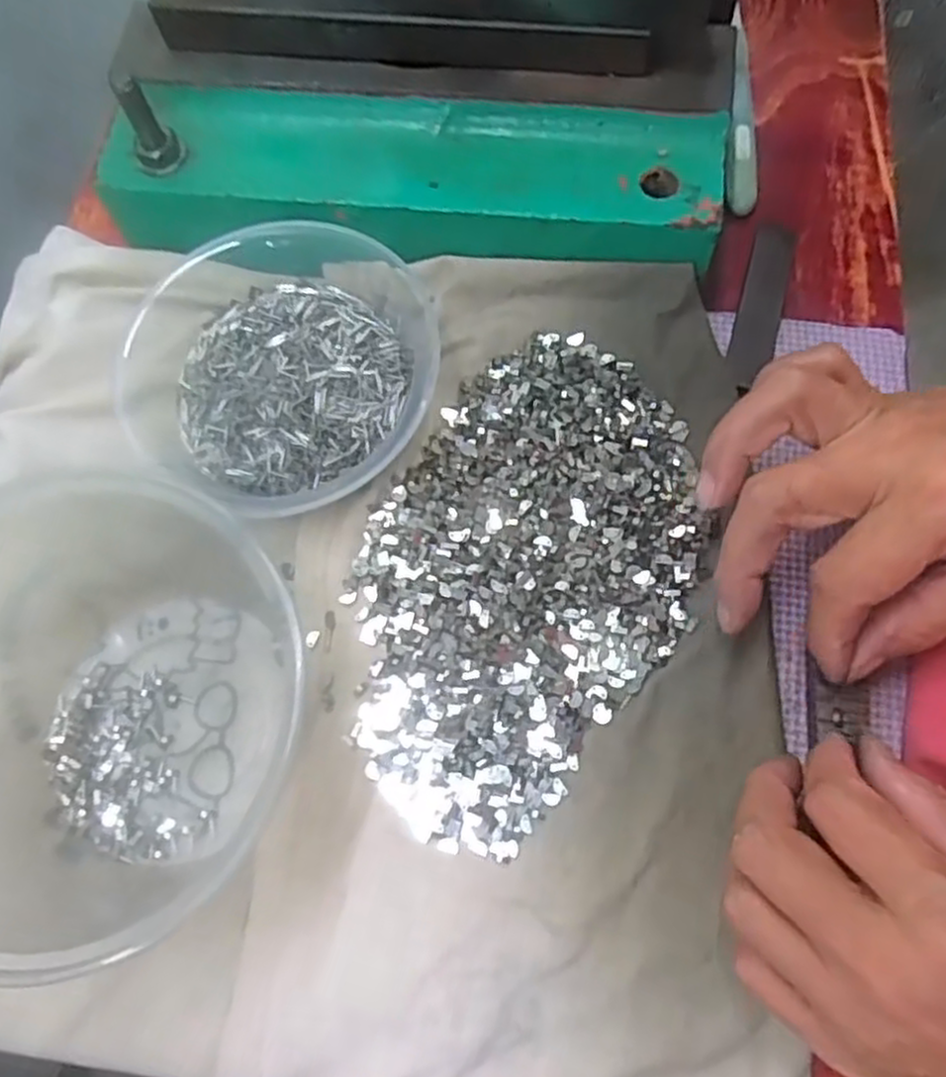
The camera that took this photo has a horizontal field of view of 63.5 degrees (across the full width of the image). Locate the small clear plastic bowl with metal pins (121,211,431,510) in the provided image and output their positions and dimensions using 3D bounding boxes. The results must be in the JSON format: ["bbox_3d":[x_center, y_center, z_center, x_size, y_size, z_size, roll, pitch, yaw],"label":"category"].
[{"bbox_3d":[-0.084,-0.077,0.307,0.137,0.036,0.120,22,72,10],"label":"small clear plastic bowl with metal pins"}]

